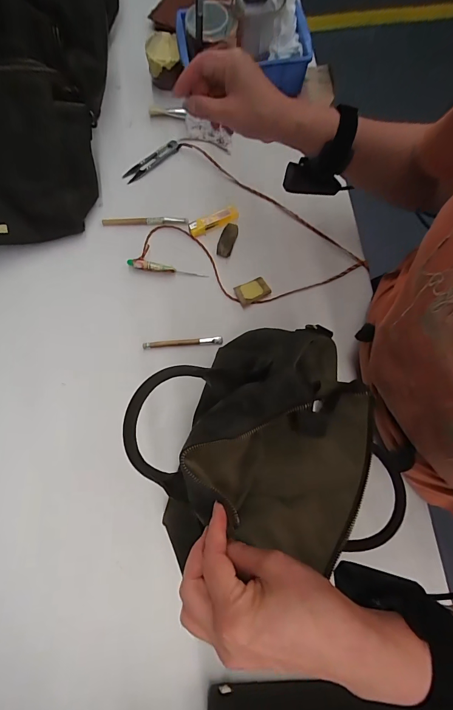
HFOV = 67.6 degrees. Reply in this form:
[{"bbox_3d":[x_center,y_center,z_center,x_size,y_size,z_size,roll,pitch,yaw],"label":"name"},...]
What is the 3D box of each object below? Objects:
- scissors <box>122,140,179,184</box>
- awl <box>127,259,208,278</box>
[{"bbox_3d":[-0.120,-0.310,0.541,0.102,0.006,0.025,-39,81,-9],"label":"scissors"},{"bbox_3d":[-0.088,-0.128,0.495,0.114,0.007,0.015,9,77,1],"label":"awl"}]

